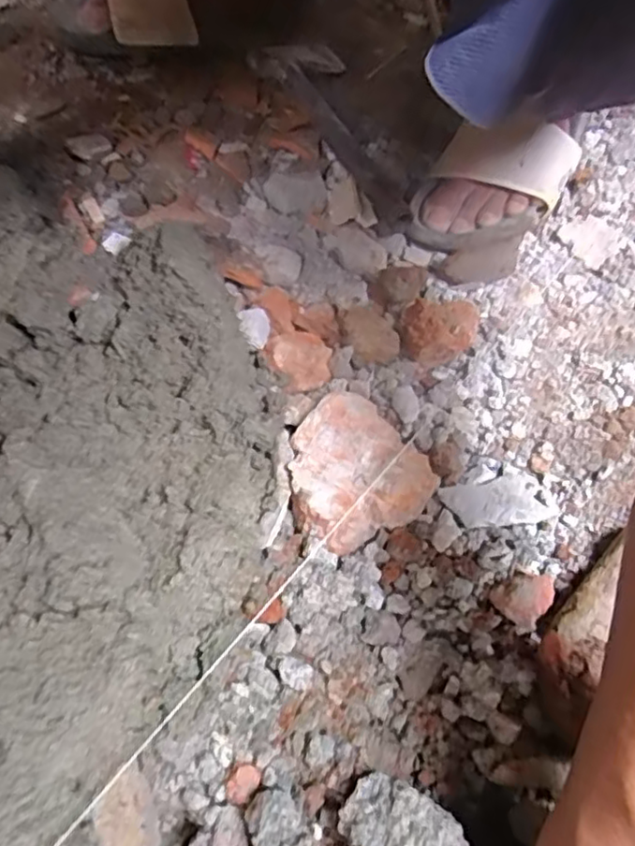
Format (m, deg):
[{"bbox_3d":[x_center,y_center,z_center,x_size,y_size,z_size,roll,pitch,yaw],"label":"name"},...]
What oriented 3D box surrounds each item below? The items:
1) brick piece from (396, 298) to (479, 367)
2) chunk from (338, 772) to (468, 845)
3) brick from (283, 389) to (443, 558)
[{"bbox_3d":[0.089,-0.071,0.450,0.056,0.026,0.053,0,58,1],"label":"brick piece"},{"bbox_3d":[0.036,0.193,0.282,0.055,0.037,0.048,32,64,19],"label":"chunk"},{"bbox_3d":[0.019,0.032,0.390,0.081,0.027,0.089,-37,64,-20],"label":"brick"}]

